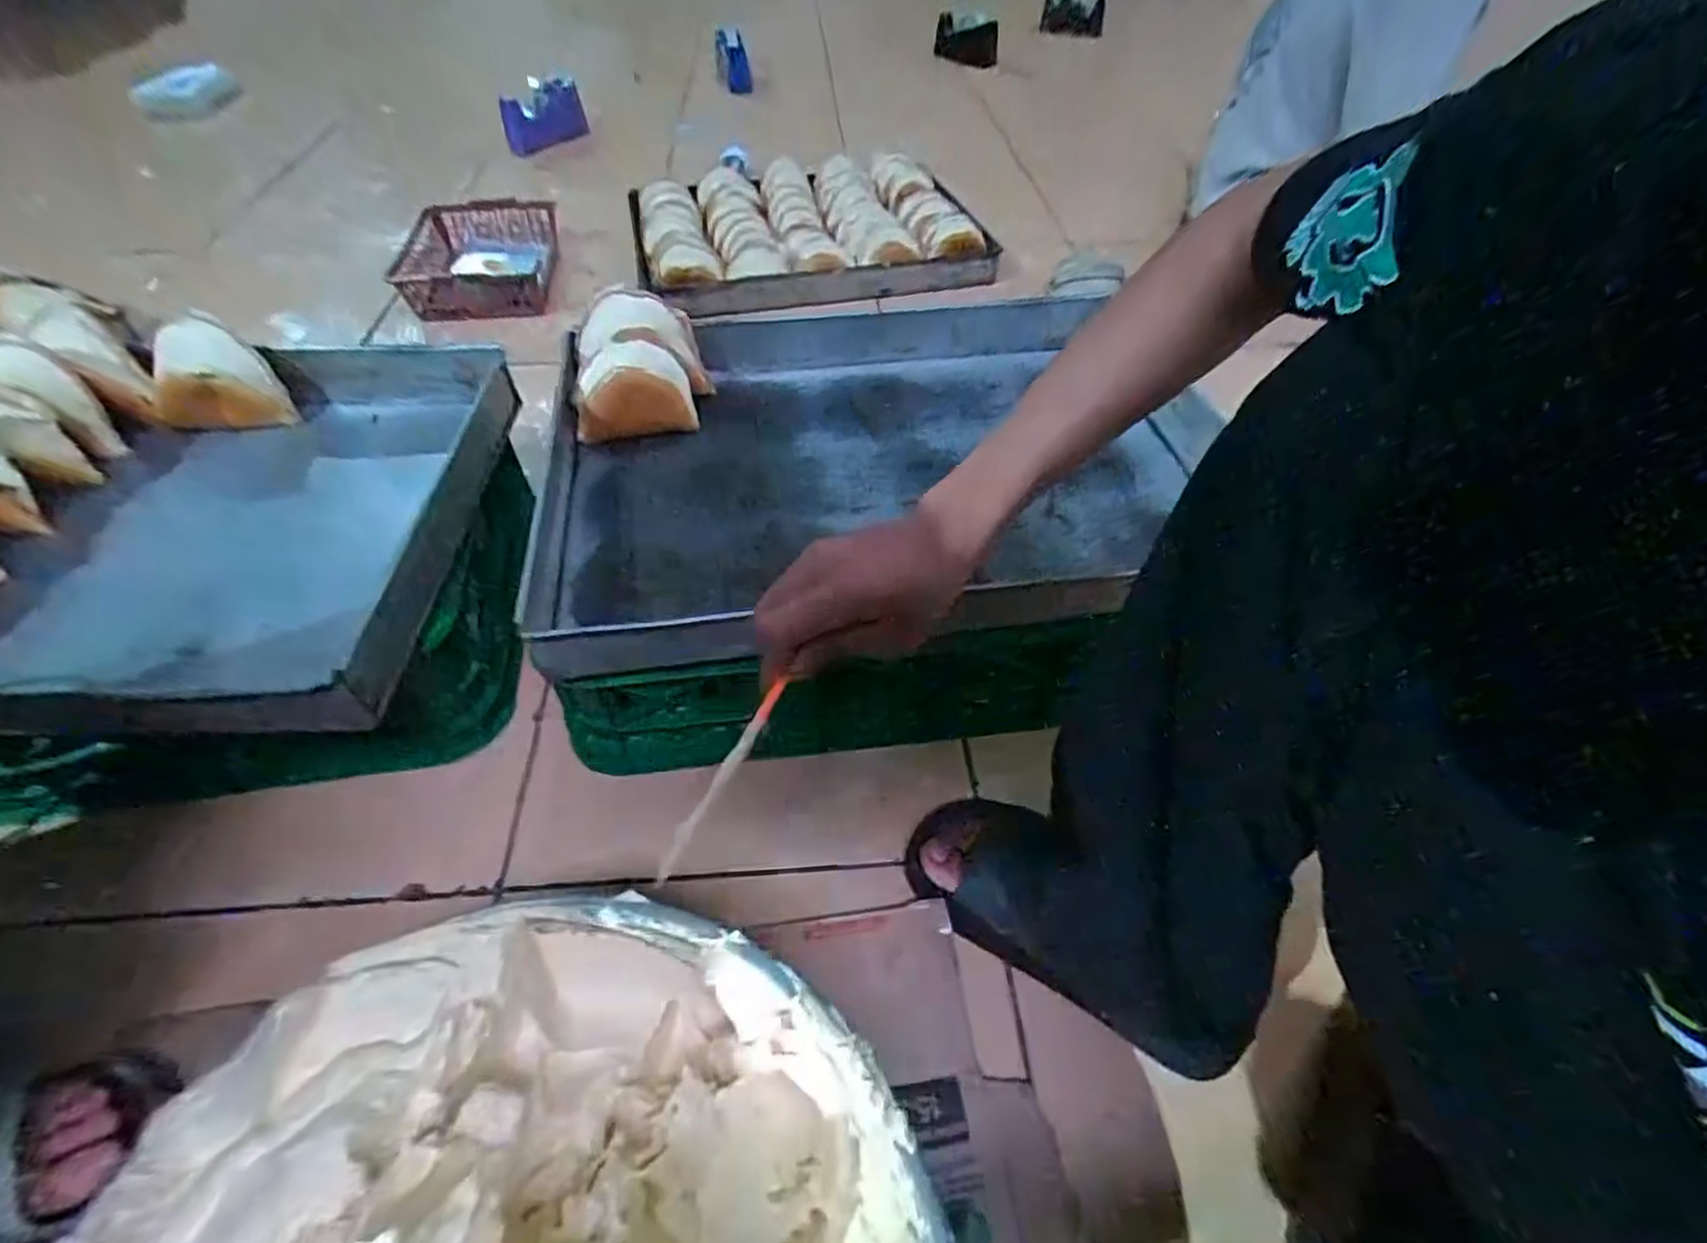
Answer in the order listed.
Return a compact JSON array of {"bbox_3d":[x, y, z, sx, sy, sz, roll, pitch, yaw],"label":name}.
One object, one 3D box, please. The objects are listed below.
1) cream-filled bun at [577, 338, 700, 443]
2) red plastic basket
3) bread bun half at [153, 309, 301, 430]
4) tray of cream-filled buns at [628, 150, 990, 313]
[{"bbox_3d":[-0.218,-0.230,0.711,0.112,0.068,0.088,-9,52,-9],"label":"cream-filled bun"},{"bbox_3d":[-0.643,-0.615,1.230,0.242,0.088,0.286,-7,52,-7],"label":"red plastic basket"},{"bbox_3d":[-0.614,-0.238,0.689,0.100,0.084,0.059,-10,52,-10],"label":"bread bun half"},{"bbox_3d":[-0.105,-0.750,1.326,0.602,0.081,0.501,-13,53,-12],"label":"tray of cream-filled buns"}]

